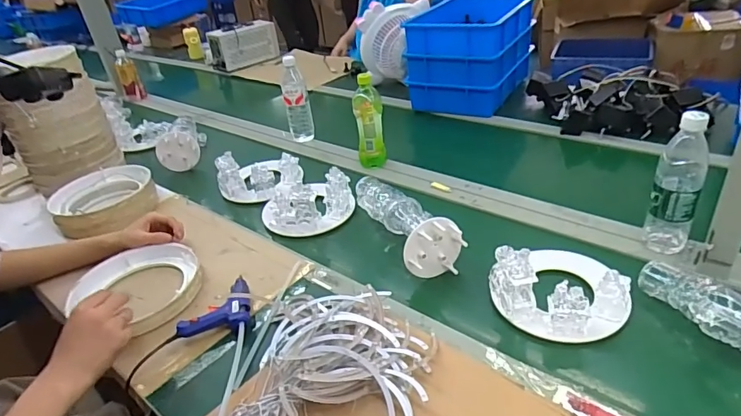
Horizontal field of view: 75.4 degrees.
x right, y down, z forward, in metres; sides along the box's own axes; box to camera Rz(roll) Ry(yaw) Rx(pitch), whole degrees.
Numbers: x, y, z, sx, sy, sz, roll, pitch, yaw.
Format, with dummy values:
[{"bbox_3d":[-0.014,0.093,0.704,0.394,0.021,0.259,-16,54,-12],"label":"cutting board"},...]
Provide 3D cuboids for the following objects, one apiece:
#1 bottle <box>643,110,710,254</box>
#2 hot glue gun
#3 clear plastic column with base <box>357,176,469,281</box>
[{"bbox_3d":[0.481,-0.034,0.751,0.066,0.227,0.062,15,38,30],"label":"bottle"},{"bbox_3d":[-0.246,0.155,0.772,0.103,0.027,0.119,-11,33,-5],"label":"hot glue gun"},{"bbox_3d":[0.044,0.002,0.901,0.100,0.095,0.322,-18,34,-18],"label":"clear plastic column with base"}]

